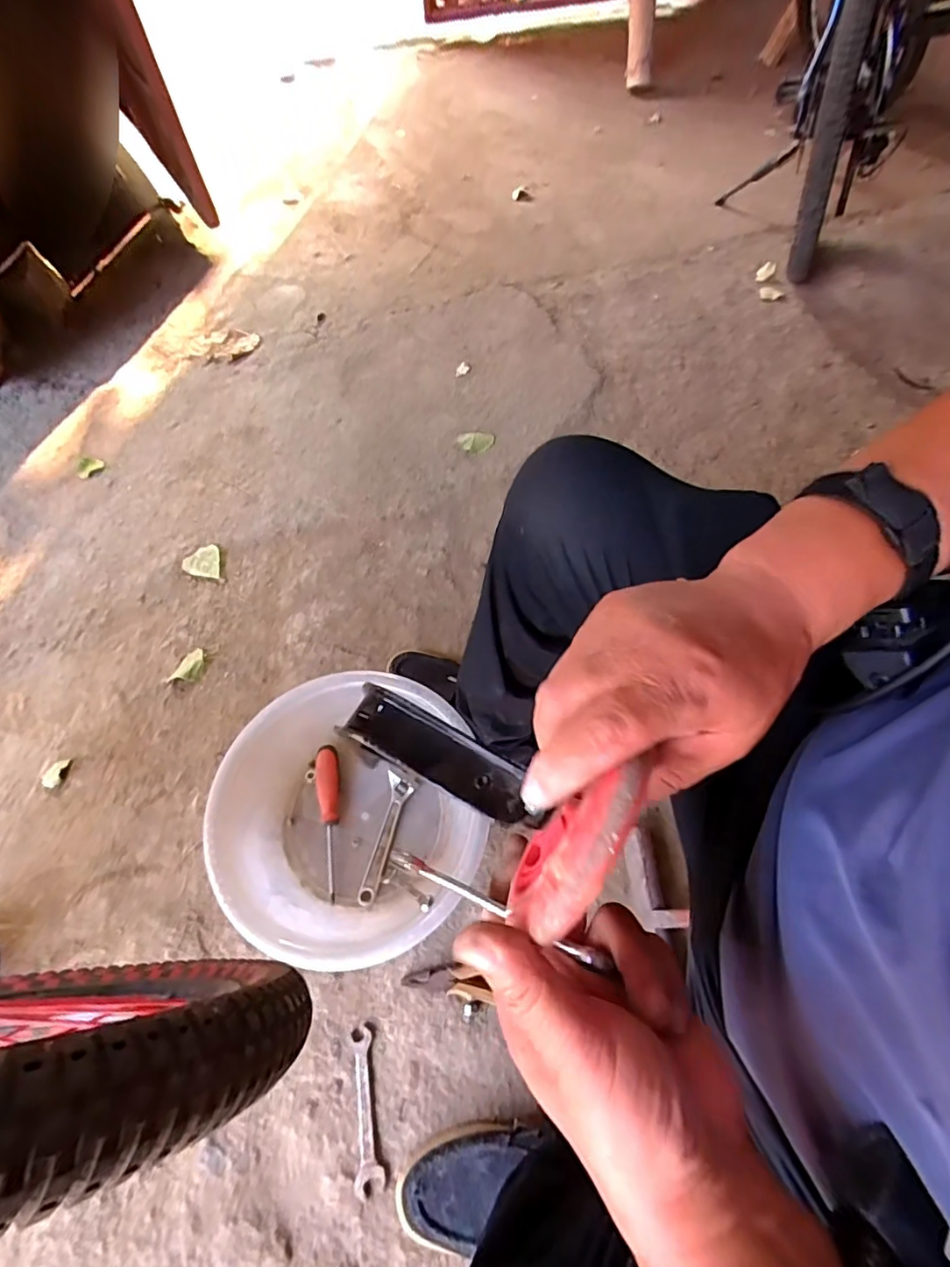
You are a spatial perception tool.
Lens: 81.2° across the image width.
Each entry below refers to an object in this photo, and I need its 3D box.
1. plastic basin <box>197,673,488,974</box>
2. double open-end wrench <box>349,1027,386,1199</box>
[{"bbox_3d":[-0.162,0.234,0.724,0.329,0.116,0.341,-1,62,1],"label":"plastic basin"},{"bbox_3d":[-0.125,0.537,0.627,0.031,0.011,0.143,-11,62,-4],"label":"double open-end wrench"}]

